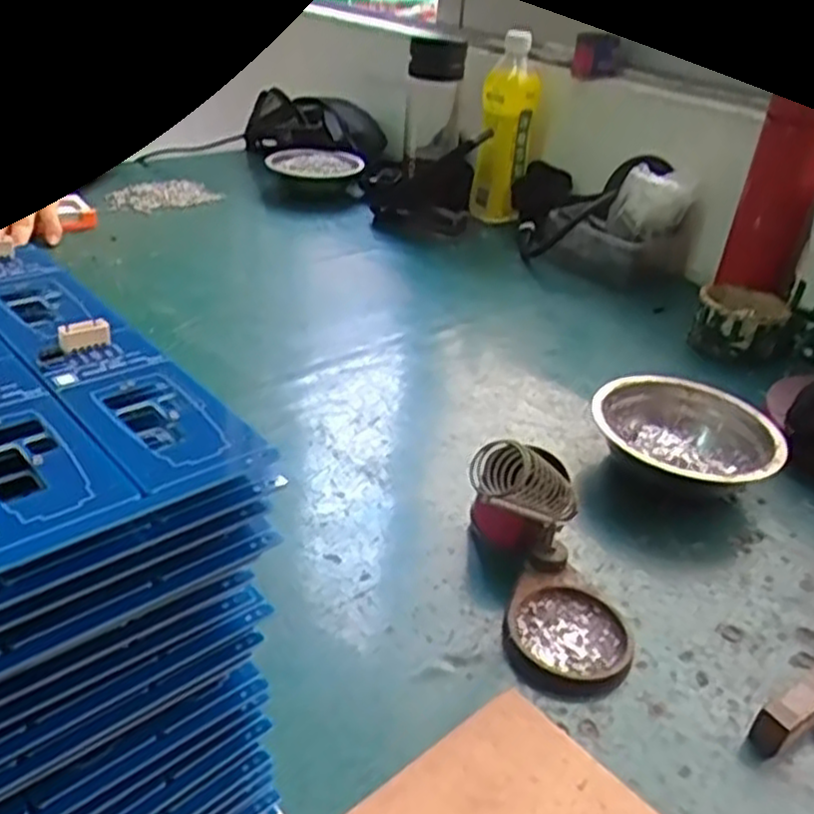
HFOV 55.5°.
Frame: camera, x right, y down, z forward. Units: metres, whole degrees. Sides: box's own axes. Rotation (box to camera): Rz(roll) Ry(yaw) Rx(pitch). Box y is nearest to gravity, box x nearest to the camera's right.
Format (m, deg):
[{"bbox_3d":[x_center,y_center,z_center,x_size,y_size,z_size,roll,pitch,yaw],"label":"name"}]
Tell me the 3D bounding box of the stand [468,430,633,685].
[{"bbox_3d":[0.082,0.074,0.407,0.100,0.100,0.067,27,37,28],"label":"stand"}]

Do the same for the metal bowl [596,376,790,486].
[{"bbox_3d":[0.193,0.028,0.544,0.115,0.051,0.118,6,32,-4],"label":"metal bowl"}]

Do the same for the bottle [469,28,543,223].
[{"bbox_3d":[0.119,-0.330,0.944,0.064,0.221,0.062,12,32,6],"label":"bottle"}]

